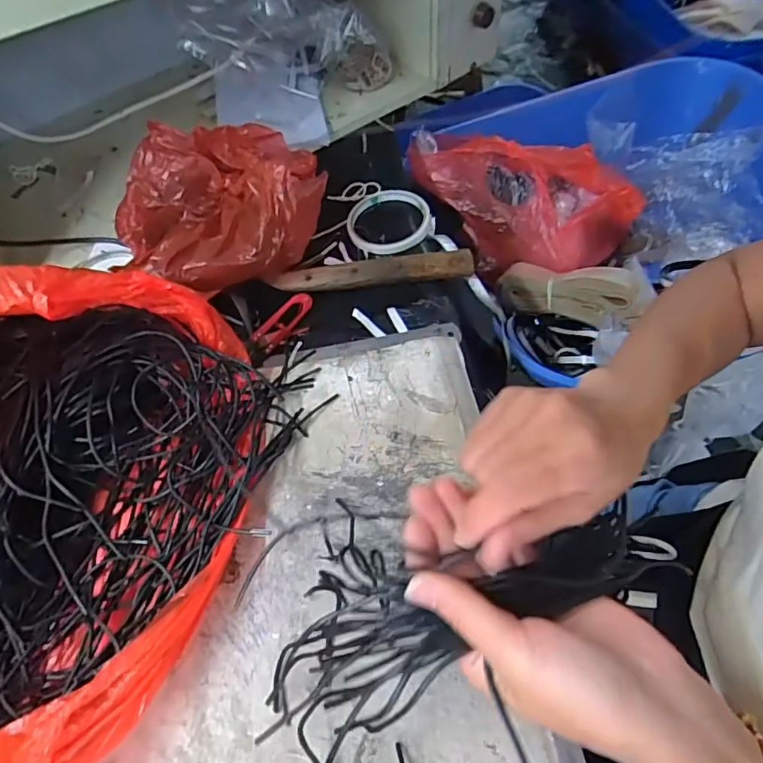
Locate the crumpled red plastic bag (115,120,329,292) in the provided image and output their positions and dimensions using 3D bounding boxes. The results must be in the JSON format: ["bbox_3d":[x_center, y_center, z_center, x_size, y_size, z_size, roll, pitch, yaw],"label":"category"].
[{"bbox_3d":[-0.156,-0.167,0.512,0.191,0.096,0.198,-25,59,-11],"label":"crumpled red plastic bag"}]

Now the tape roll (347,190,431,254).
[{"bbox_3d":[0.007,-0.169,0.556,0.086,0.018,0.085,-4,58,2],"label":"tape roll"}]

